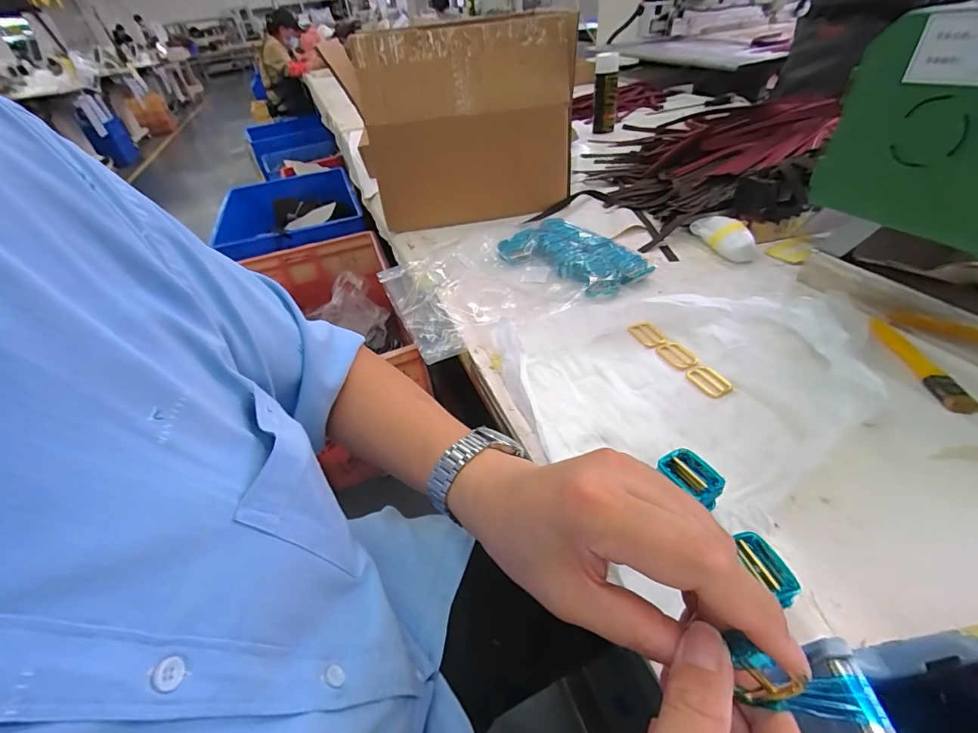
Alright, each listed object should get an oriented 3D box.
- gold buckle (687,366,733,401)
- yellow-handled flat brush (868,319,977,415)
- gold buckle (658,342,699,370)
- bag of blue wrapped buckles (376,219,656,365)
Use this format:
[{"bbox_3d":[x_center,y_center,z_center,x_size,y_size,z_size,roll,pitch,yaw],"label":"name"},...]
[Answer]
[{"bbox_3d":[0.242,0.016,0.462,0.033,0.005,0.047,-21,43,-14],"label":"gold buckle"},{"bbox_3d":[0.465,-0.009,0.460,0.029,0.015,0.159,1,42,10],"label":"yellow-handled flat brush"},{"bbox_3d":[0.222,-0.013,0.499,0.030,0.004,0.048,-22,43,-16],"label":"gold buckle"},{"bbox_3d":[0.030,-0.144,0.649,0.348,0.036,0.256,-23,44,-17],"label":"bag of blue wrapped buckles"}]

